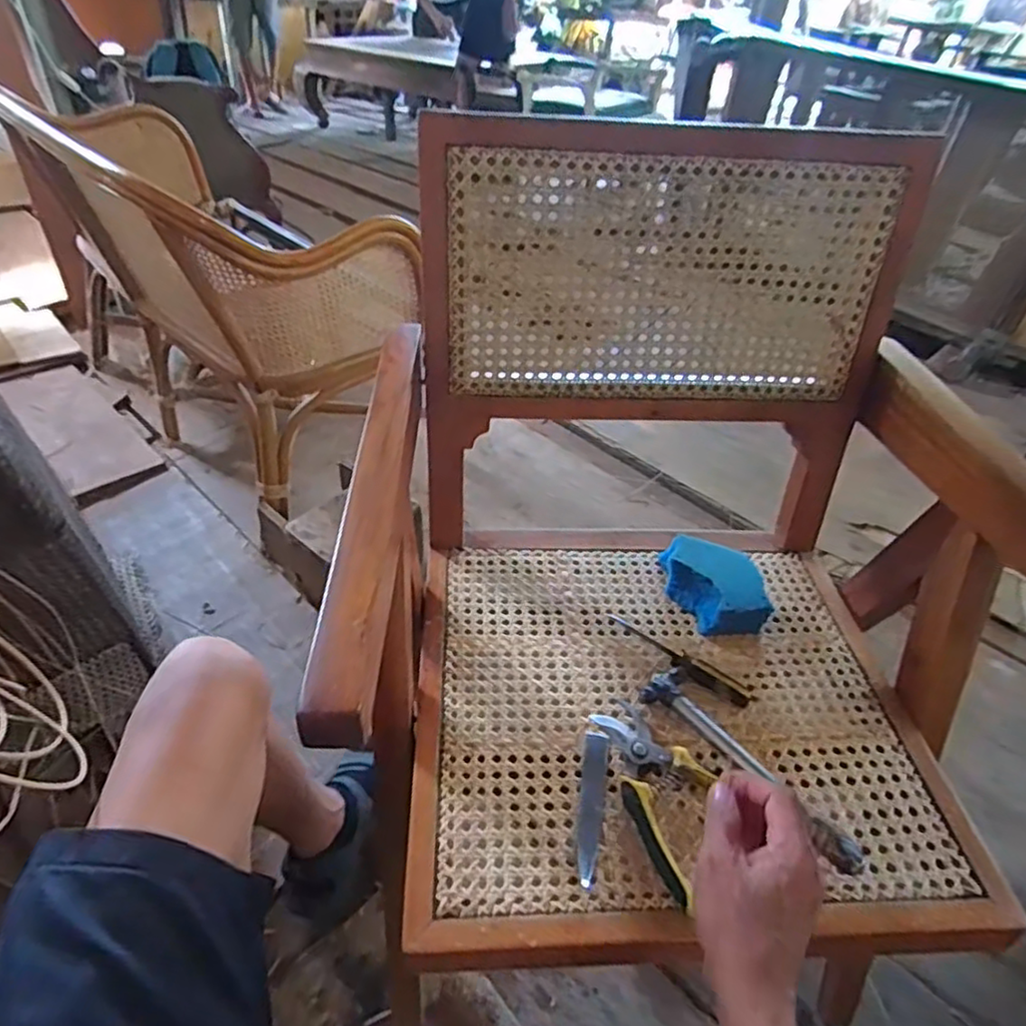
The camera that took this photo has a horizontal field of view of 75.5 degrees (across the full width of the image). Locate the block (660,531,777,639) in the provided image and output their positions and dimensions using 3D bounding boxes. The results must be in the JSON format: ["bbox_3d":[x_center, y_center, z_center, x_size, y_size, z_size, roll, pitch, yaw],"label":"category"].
[{"bbox_3d":[0.234,0.077,0.778,0.085,0.063,0.136,-7,42,-13],"label":"block"}]

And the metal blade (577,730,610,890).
[{"bbox_3d":[0.072,0.261,0.600,0.022,0.005,0.142,7,38,7],"label":"metal blade"}]

